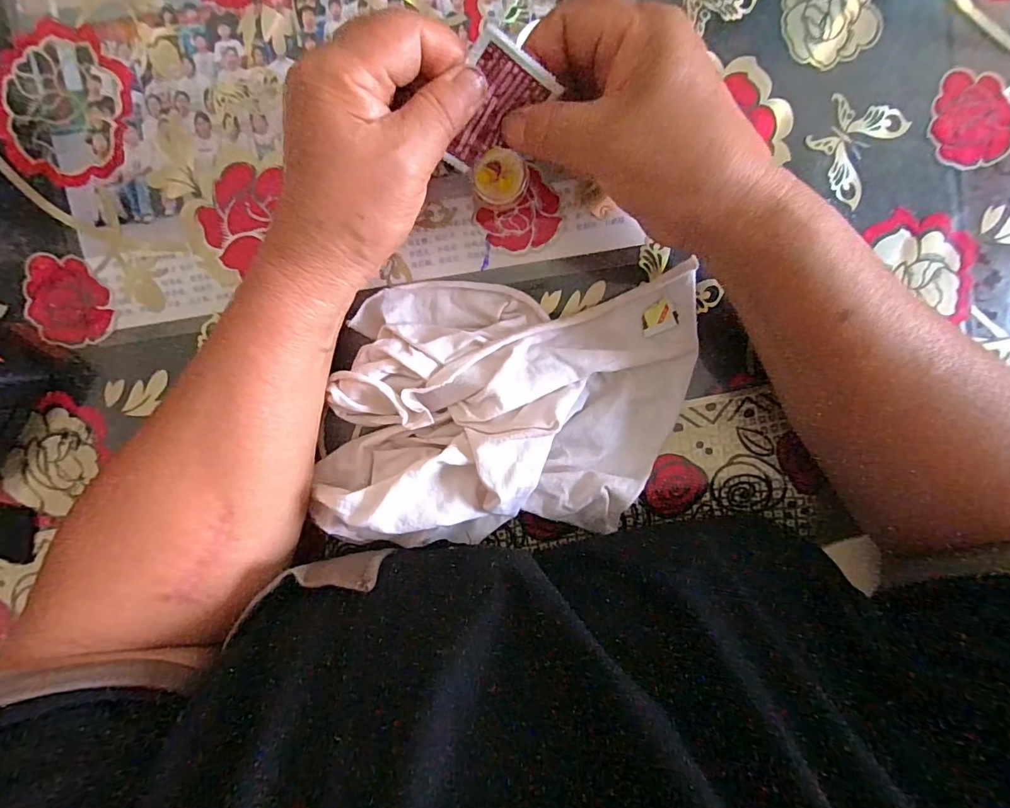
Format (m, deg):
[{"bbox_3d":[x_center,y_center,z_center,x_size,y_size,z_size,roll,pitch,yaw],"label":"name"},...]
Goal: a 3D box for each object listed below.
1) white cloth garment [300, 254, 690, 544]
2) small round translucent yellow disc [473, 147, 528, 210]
[{"bbox_3d":[0.000,0.007,0.243,0.206,0.042,0.141,-1,97,-2],"label":"white cloth garment"},{"bbox_3d":[-0.002,-0.118,0.245,0.027,0.008,0.029,0,97,-2],"label":"small round translucent yellow disc"}]

